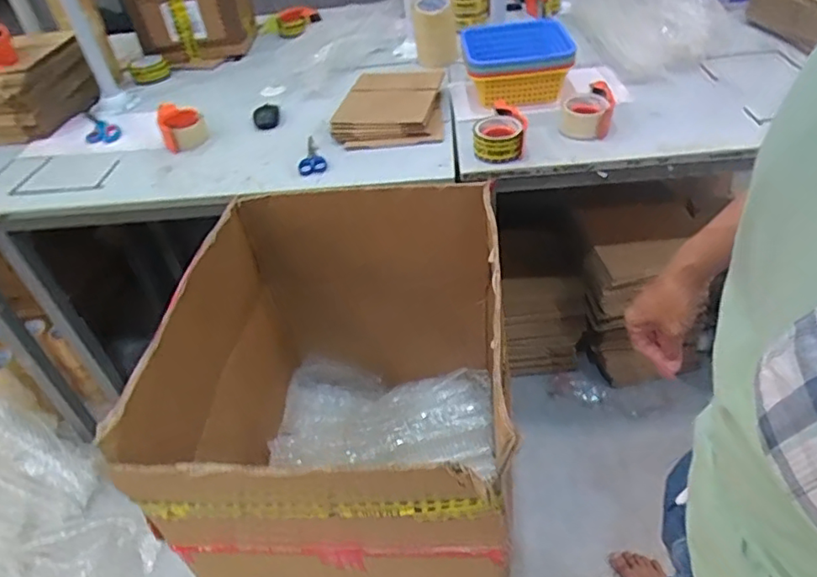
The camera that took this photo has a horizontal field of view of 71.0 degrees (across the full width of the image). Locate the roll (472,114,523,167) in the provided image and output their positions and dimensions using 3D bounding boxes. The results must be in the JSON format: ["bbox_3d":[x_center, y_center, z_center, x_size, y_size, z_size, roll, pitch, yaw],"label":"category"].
[{"bbox_3d":[0.169,-0.283,1.085,0.092,0.055,0.093,-1,41,7],"label":"roll"}]

